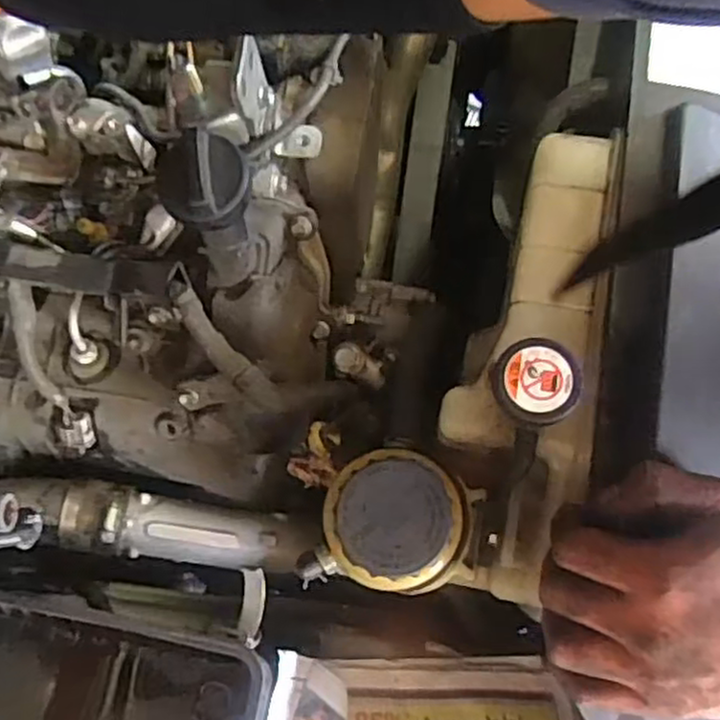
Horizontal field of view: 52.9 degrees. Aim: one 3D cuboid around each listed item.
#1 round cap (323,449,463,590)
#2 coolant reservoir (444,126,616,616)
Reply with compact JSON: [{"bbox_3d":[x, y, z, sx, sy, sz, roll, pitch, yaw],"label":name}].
[{"bbox_3d":[0.018,0.088,0.407,0.074,0.017,0.074,0,77,1],"label":"round cap"},{"bbox_3d":[0.104,-0.007,0.449,0.090,0.114,0.287,12,77,4],"label":"coolant reservoir"}]

